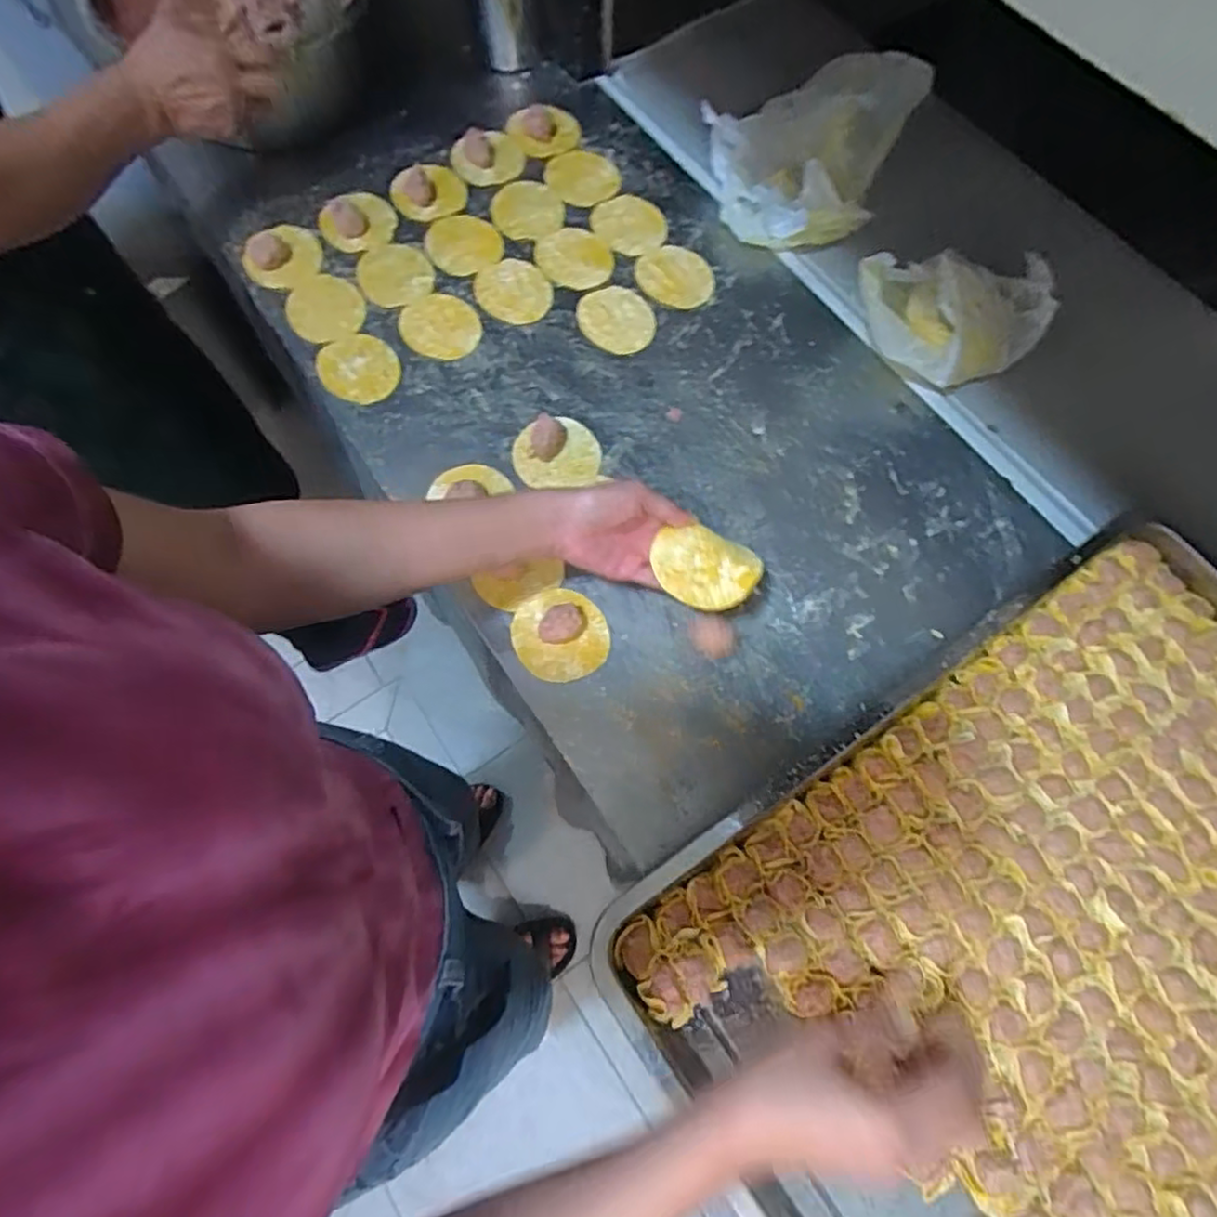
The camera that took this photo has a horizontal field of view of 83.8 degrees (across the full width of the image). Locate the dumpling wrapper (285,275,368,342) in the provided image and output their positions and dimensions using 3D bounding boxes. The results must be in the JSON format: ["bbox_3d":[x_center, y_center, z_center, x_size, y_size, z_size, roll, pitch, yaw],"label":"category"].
[{"bbox_3d":[-0.290,-0.308,0.697,0.075,0.007,0.088,-23,71,-13],"label":"dumpling wrapper"}]

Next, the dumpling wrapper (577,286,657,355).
[{"bbox_3d":[0.011,-0.299,0.698,0.084,0.005,0.072,42,74,14],"label":"dumpling wrapper"}]

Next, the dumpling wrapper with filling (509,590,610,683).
[{"bbox_3d":[-0.041,0.019,0.566,0.078,0.027,0.078,-9,70,-4],"label":"dumpling wrapper with filling"}]

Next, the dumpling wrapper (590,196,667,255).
[{"bbox_3d":[0.026,-0.421,0.744,0.066,0.006,0.084,-41,75,-5],"label":"dumpling wrapper"}]

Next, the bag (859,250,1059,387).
[{"bbox_3d":[0.316,-0.279,0.639,0.170,0.099,0.115,-21,71,-8],"label":"bag"}]

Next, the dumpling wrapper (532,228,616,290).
[{"bbox_3d":[-0.036,-0.377,0.726,0.088,0.004,0.076,42,74,14],"label":"dumpling wrapper"}]

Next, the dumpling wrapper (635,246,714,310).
[{"bbox_3d":[0.071,-0.350,0.715,0.083,0.005,0.071,38,77,7],"label":"dumpling wrapper"}]

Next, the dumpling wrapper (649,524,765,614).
[{"bbox_3d":[0.075,-0.030,0.520,0.078,0.014,0.059,23,74,7],"label":"dumpling wrapper"}]

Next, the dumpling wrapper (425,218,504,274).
[{"bbox_3d":[-0.157,-0.393,0.733,0.080,0.006,0.074,1,73,-2],"label":"dumpling wrapper"}]

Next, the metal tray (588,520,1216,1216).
[{"bbox_3d":[0.328,0.221,0.471,0.576,0.063,0.378,-31,75,-10],"label":"metal tray"}]

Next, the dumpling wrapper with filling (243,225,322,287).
[{"bbox_3d":[-0.340,-0.372,0.713,0.069,0.014,0.079,40,74,13],"label":"dumpling wrapper with filling"}]

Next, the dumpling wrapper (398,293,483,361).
[{"bbox_3d":[-0.171,-0.287,0.693,0.074,0.006,0.087,-33,73,-12],"label":"dumpling wrapper"}]

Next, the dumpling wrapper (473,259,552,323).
[{"bbox_3d":[-0.097,-0.334,0.709,0.082,0.009,0.076,-1,74,2],"label":"dumpling wrapper"}]

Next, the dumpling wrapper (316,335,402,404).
[{"bbox_3d":[-0.246,-0.236,0.670,0.074,0.005,0.084,-27,72,-6],"label":"dumpling wrapper"}]

